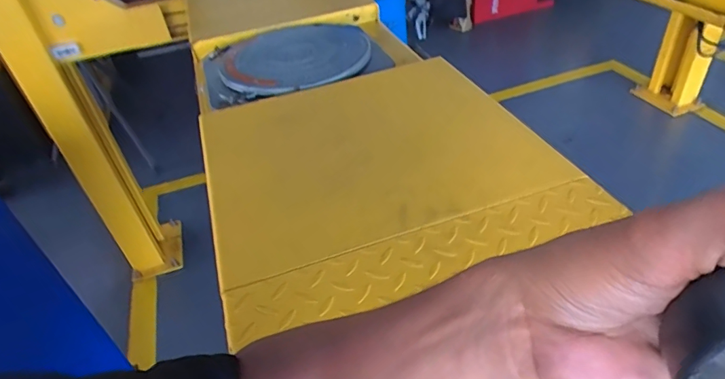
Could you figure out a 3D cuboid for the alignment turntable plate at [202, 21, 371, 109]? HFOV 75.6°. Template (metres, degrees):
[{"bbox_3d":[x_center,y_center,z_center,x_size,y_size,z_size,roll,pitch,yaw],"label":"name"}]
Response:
[{"bbox_3d":[-0.175,-0.323,1.085,0.385,0.031,0.362,-5,39,4],"label":"alignment turntable plate"}]

